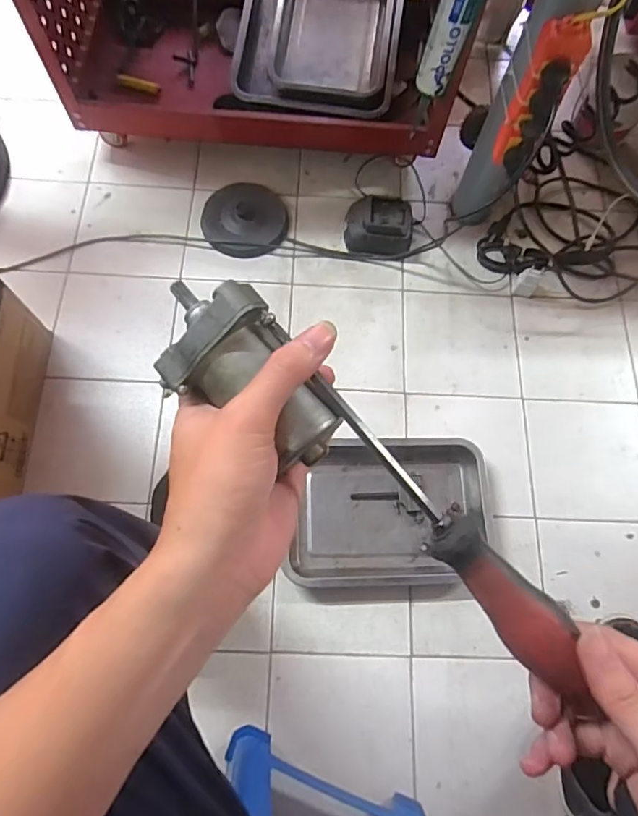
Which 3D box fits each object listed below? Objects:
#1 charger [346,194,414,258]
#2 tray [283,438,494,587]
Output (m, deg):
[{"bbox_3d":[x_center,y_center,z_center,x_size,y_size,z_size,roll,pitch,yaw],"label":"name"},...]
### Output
[{"bbox_3d":[0.108,-0.325,0.922,0.119,0.065,0.094,5,72,0],"label":"charger"},{"bbox_3d":[0.111,0.155,0.780,0.295,0.043,0.222,1,72,-2],"label":"tray"}]

